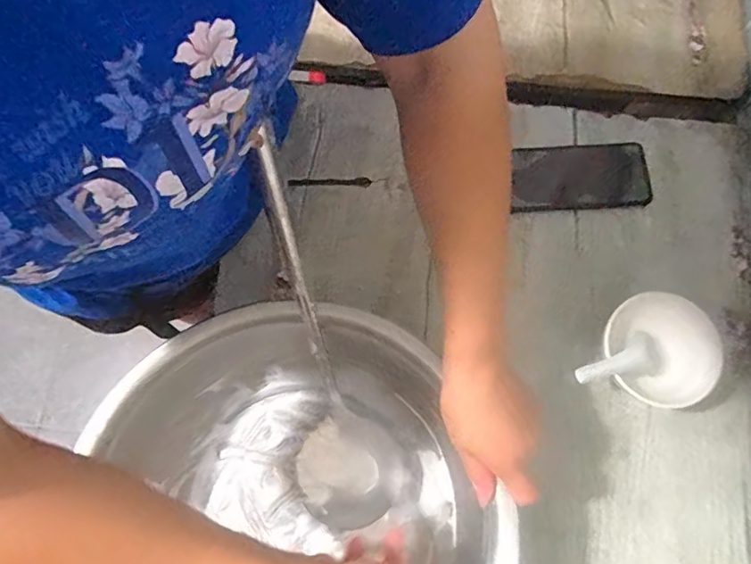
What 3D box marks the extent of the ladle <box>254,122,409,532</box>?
[{"bbox_3d":[-0.055,0.056,0.467,0.099,0.071,0.367,-15,114,-4],"label":"ladle"}]

